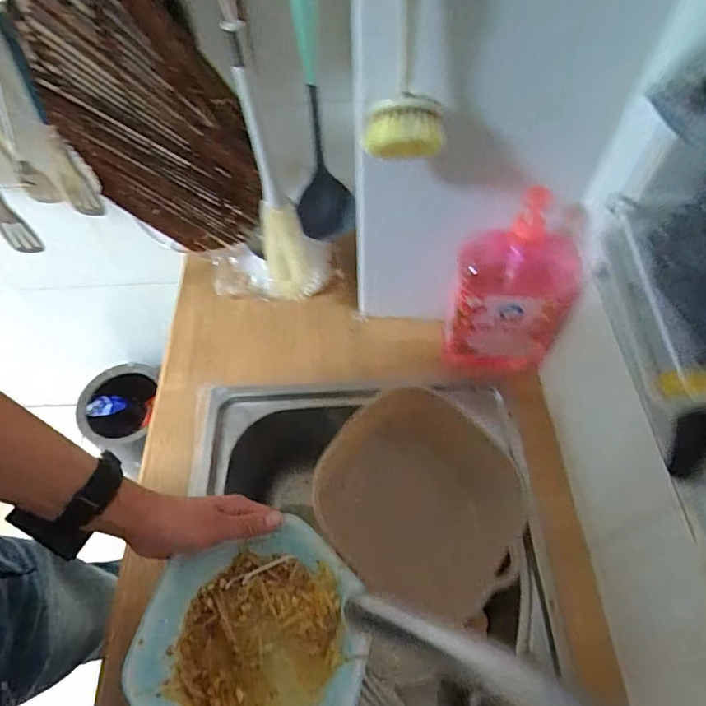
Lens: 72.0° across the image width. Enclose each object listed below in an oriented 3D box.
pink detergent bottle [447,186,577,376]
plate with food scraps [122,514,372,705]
[{"bbox_3d":[0.199,-0.074,0.611,0.138,0.263,0.080,10,60,8],"label":"pink detergent bottle"},{"bbox_3d":[-0.087,0.257,0.419,0.192,0.022,0.180,-1,59,2],"label":"plate with food scraps"}]

